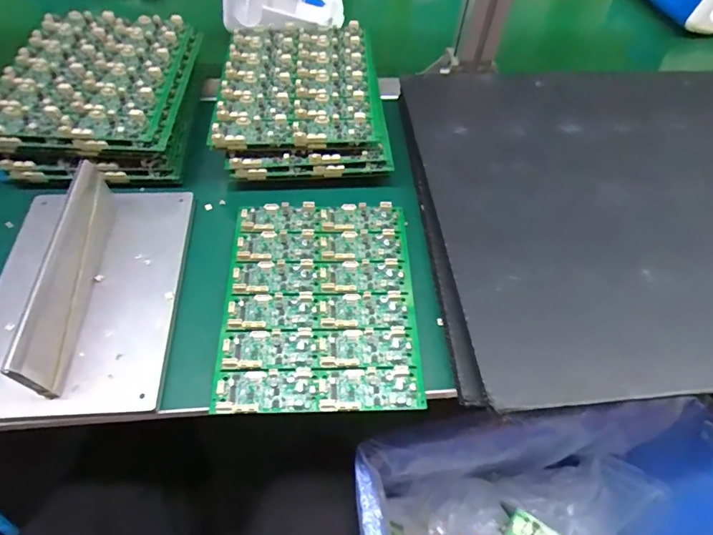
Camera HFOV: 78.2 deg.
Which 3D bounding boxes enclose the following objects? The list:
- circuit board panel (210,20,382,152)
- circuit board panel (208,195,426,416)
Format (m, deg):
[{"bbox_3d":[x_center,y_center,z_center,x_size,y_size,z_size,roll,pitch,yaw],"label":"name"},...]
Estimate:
[{"bbox_3d":[-0.059,-0.189,0.444,0.152,0.024,0.178,-3,55,-5],"label":"circuit board panel"},{"bbox_3d":[-0.030,0.022,0.362,0.150,0.014,0.187,0,55,-3],"label":"circuit board panel"}]

